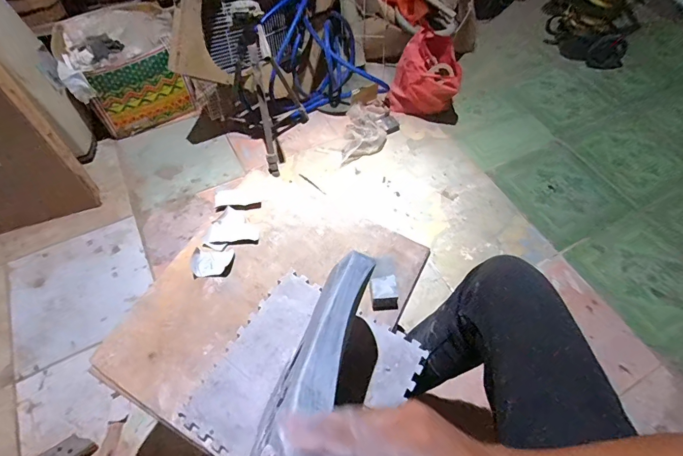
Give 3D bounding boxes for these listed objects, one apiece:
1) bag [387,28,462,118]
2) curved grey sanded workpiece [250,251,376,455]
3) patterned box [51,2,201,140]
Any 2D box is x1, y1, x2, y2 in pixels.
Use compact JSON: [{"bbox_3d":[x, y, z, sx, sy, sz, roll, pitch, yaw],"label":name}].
[{"bbox_3d":[0.339,-0.595,1.516,0.268,0.277,0.160,24,60,13],"label":"bag"},{"bbox_3d":[-0.010,0.111,0.347,0.058,0.068,0.333,7,15,3],"label":"curved grey sanded workpiece"},{"bbox_3d":[-0.834,-0.620,1.503,0.389,0.342,0.367,-25,62,-17],"label":"patterned box"}]

